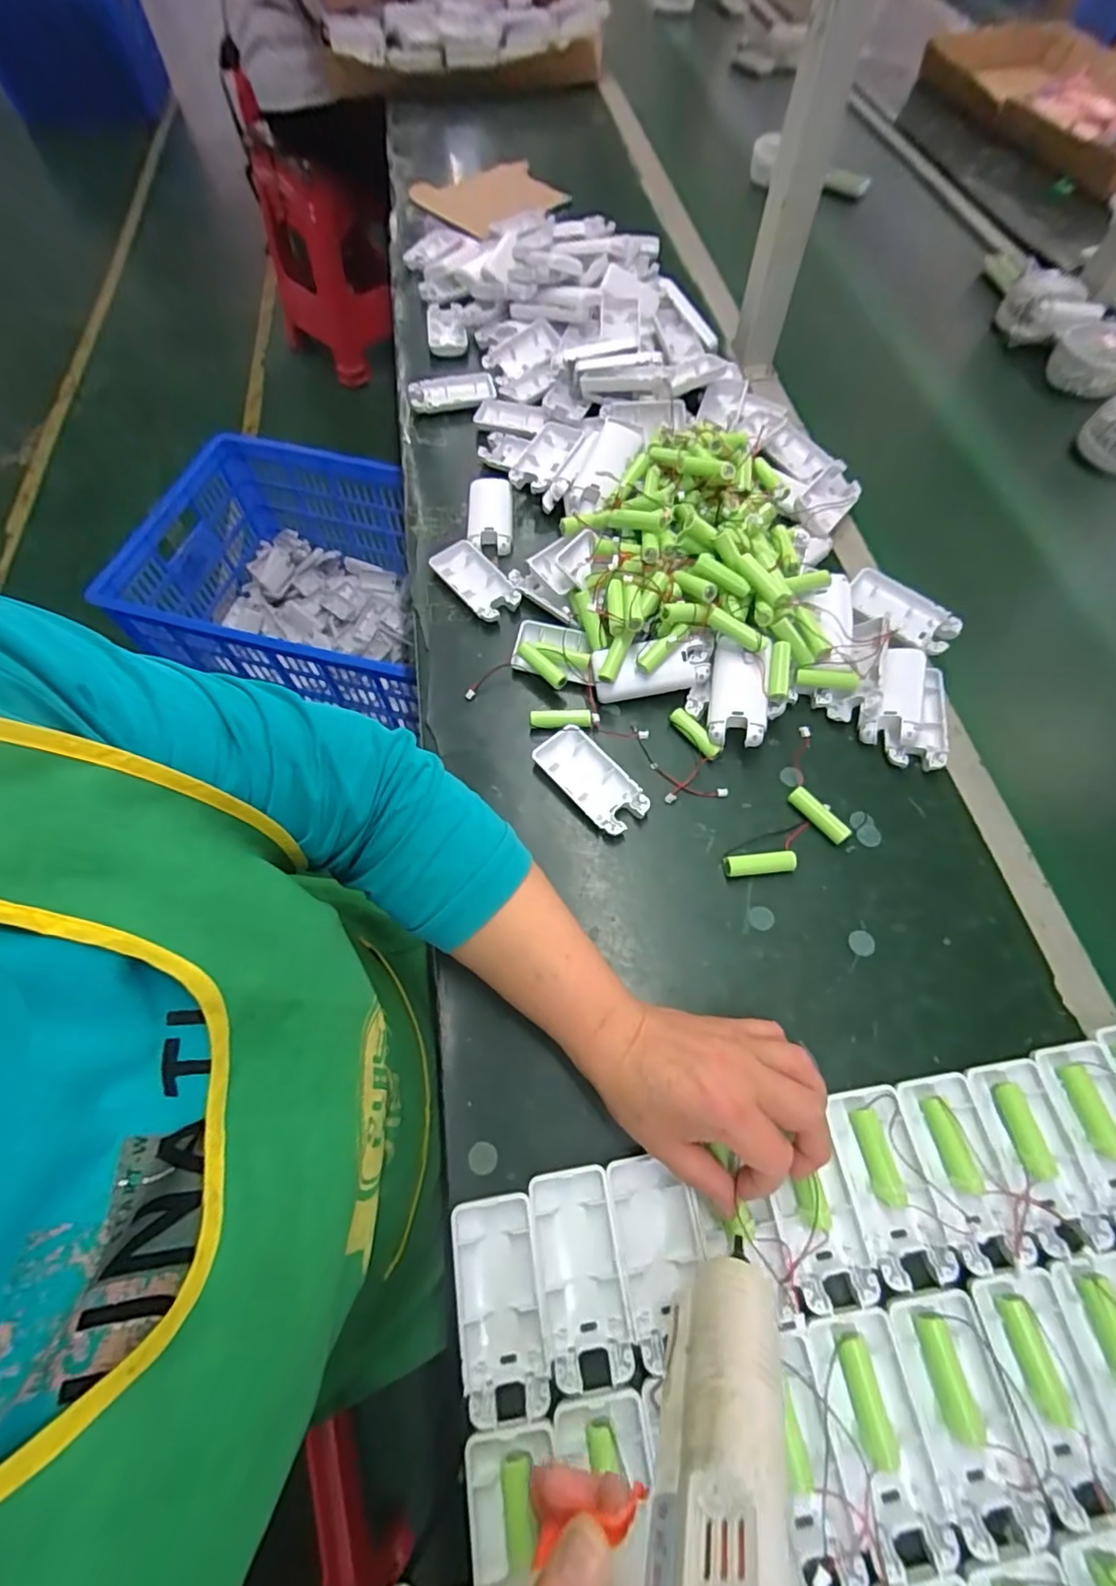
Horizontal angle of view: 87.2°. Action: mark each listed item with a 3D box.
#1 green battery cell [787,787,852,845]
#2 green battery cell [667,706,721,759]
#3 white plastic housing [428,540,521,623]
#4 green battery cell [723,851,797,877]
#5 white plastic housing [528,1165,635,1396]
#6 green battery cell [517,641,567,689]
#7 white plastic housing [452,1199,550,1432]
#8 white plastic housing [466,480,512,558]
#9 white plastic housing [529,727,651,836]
[{"bbox_3d":[0.195,0.017,0.440,0.014,0.014,0.050,-37,69,-14],"label":"green battery cell"},{"bbox_3d":[0.110,-0.048,0.469,0.014,0.014,0.051,-35,68,-14],"label":"green battery cell"},{"bbox_3d":[-0.078,-0.198,0.546,0.045,0.012,0.093,-35,68,-15],"label":"white plastic housing"},{"bbox_3d":[0.147,0.052,0.425,0.051,0.011,0.014,-6,64,-1],"label":"green battery cell"},{"bbox_3d":[0.012,0.266,0.326,0.045,0.010,0.095,-9,65,-2],"label":"white plastic housing"},{"bbox_3d":[-0.013,-0.105,0.491,0.015,0.016,0.053,-41,70,-16],"label":"green battery cell"},{"bbox_3d":[-0.032,0.279,0.321,0.044,0.011,0.095,-9,65,-2],"label":"white plastic housing"},{"bbox_3d":[-0.070,-0.285,0.599,0.044,0.014,0.100,-3,64,-1],"label":"white plastic housing"},{"bbox_3d":[0.025,-0.010,0.454,0.045,0.013,0.094,-37,69,-14],"label":"white plastic housing"}]

